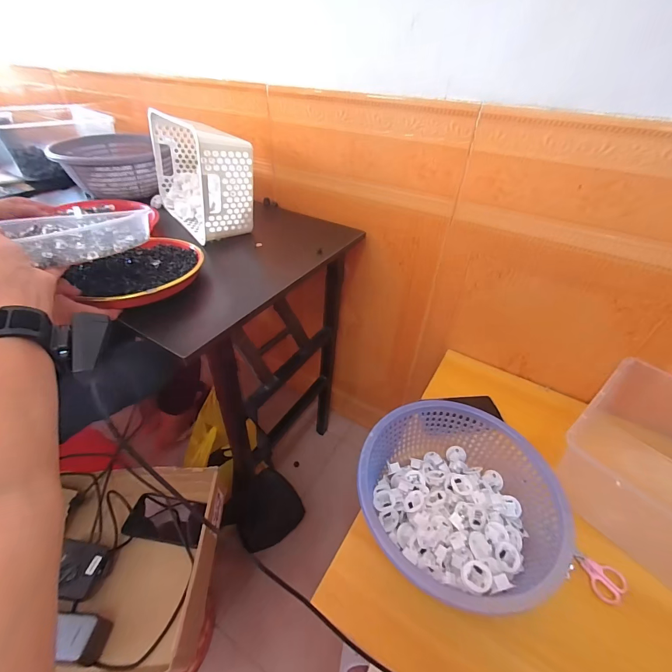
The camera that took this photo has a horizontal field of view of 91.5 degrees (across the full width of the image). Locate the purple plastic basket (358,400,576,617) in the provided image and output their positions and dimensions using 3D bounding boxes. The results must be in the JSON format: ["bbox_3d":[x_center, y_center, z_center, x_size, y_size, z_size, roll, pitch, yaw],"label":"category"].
[{"bbox_3d":[0.173,0.239,0.491,0.269,0.099,0.273,3,41,1],"label":"purple plastic basket"}]

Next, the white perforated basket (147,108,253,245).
[{"bbox_3d":[-0.312,-0.361,0.727,0.122,0.194,0.330,-29,50,-30],"label":"white perforated basket"}]

